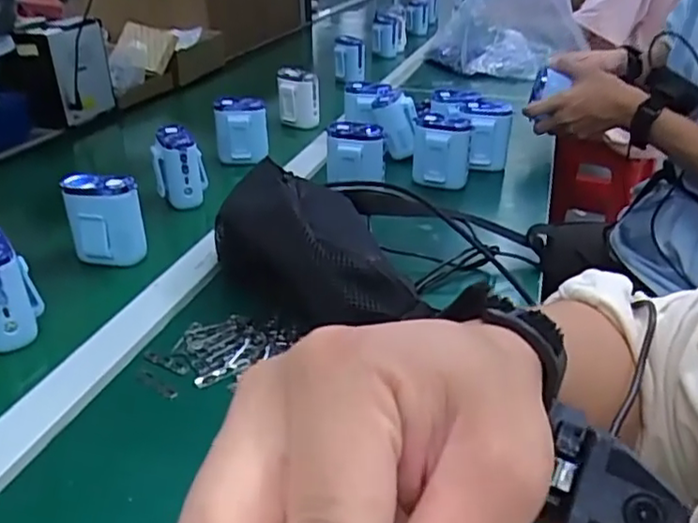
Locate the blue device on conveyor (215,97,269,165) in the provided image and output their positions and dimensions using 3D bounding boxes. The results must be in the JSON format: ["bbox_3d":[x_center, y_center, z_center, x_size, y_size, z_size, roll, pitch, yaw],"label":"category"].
[{"bbox_3d":[-0.148,-0.183,0.858,0.066,0.083,0.051,-7,30,-13],"label":"blue device on conveyor"}]

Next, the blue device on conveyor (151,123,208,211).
[{"bbox_3d":[-0.199,-0.107,0.735,0.057,0.097,0.044,-7,30,-13],"label":"blue device on conveyor"}]

